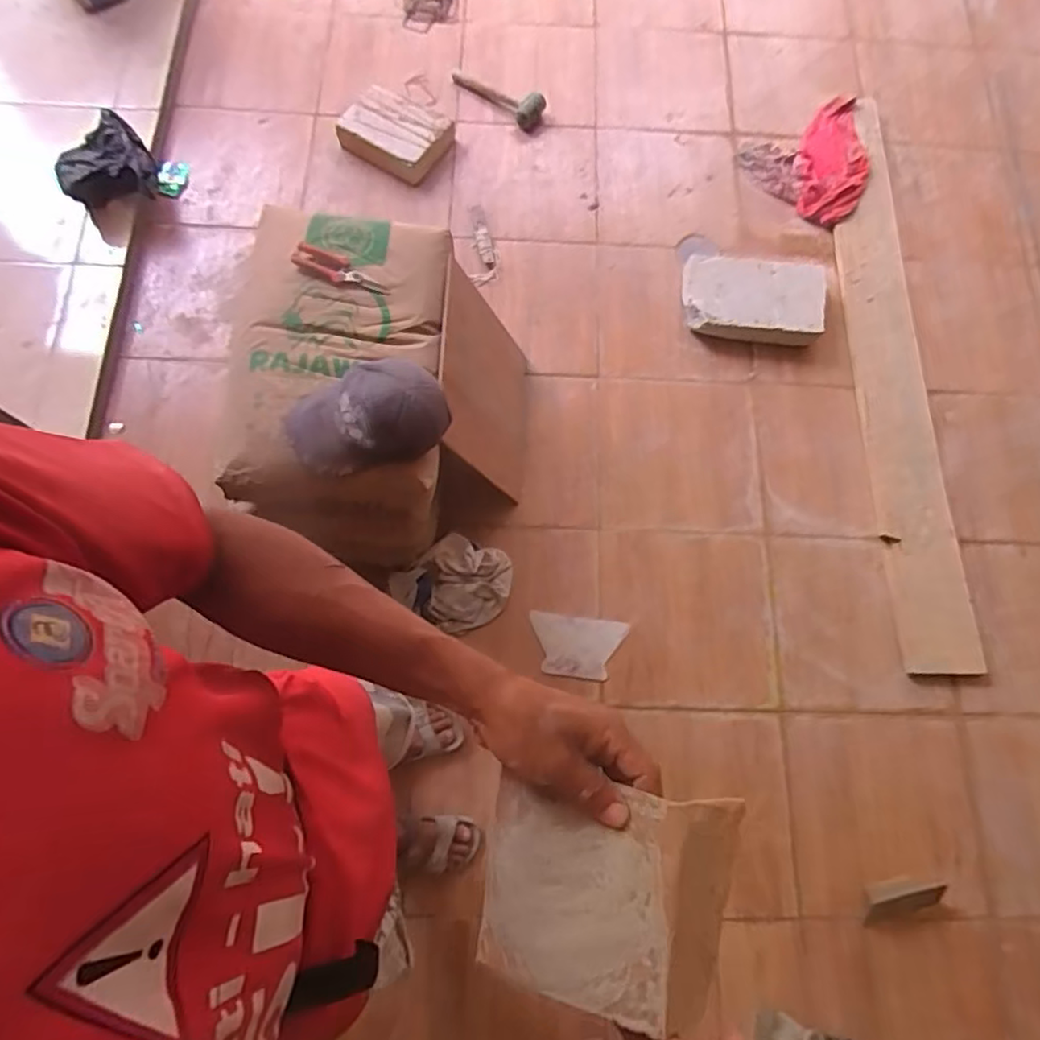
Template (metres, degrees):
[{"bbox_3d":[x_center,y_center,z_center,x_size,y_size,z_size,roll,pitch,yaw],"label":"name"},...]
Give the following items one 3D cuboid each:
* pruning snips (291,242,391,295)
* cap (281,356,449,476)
[{"bbox_3d":[-0.323,-0.456,1.177,0.173,0.019,0.049,21,78,-14],"label":"pruning snips"},{"bbox_3d":[-0.254,-0.175,1.064,0.259,0.095,0.168,-14,75,-7],"label":"cap"}]

